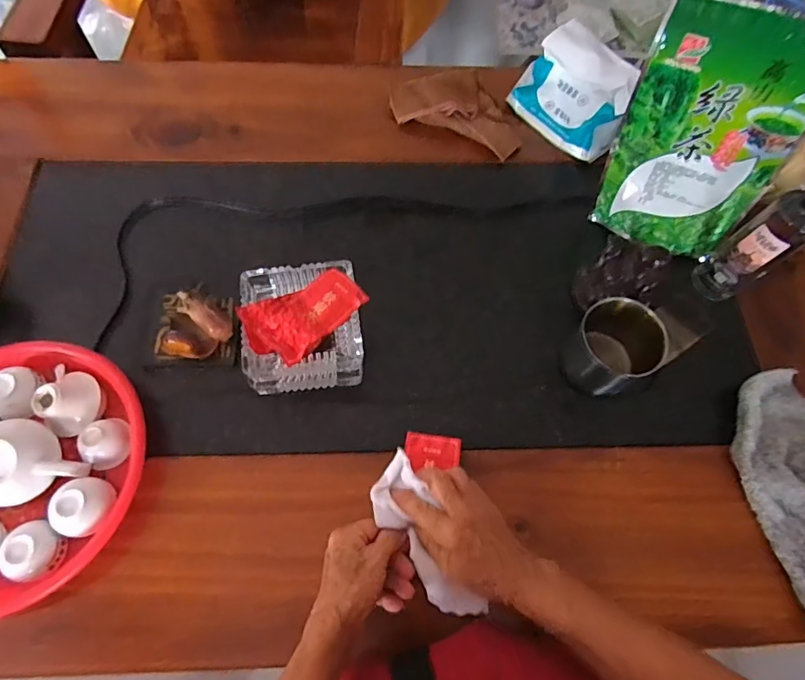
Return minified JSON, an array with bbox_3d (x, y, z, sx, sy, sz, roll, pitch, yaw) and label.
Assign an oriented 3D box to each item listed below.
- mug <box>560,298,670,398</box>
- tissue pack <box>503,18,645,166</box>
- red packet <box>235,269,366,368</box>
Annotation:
[{"bbox_3d":[0.229,0.008,0.534,0.083,0.086,0.080,1,66,-2],"label":"mug"},{"bbox_3d":[0.243,-0.337,0.678,0.060,0.126,0.157,-22,64,-41],"label":"tissue pack"},{"bbox_3d":[-0.099,-0.026,0.513,0.123,0.013,0.079,-26,70,-13],"label":"red packet"}]

